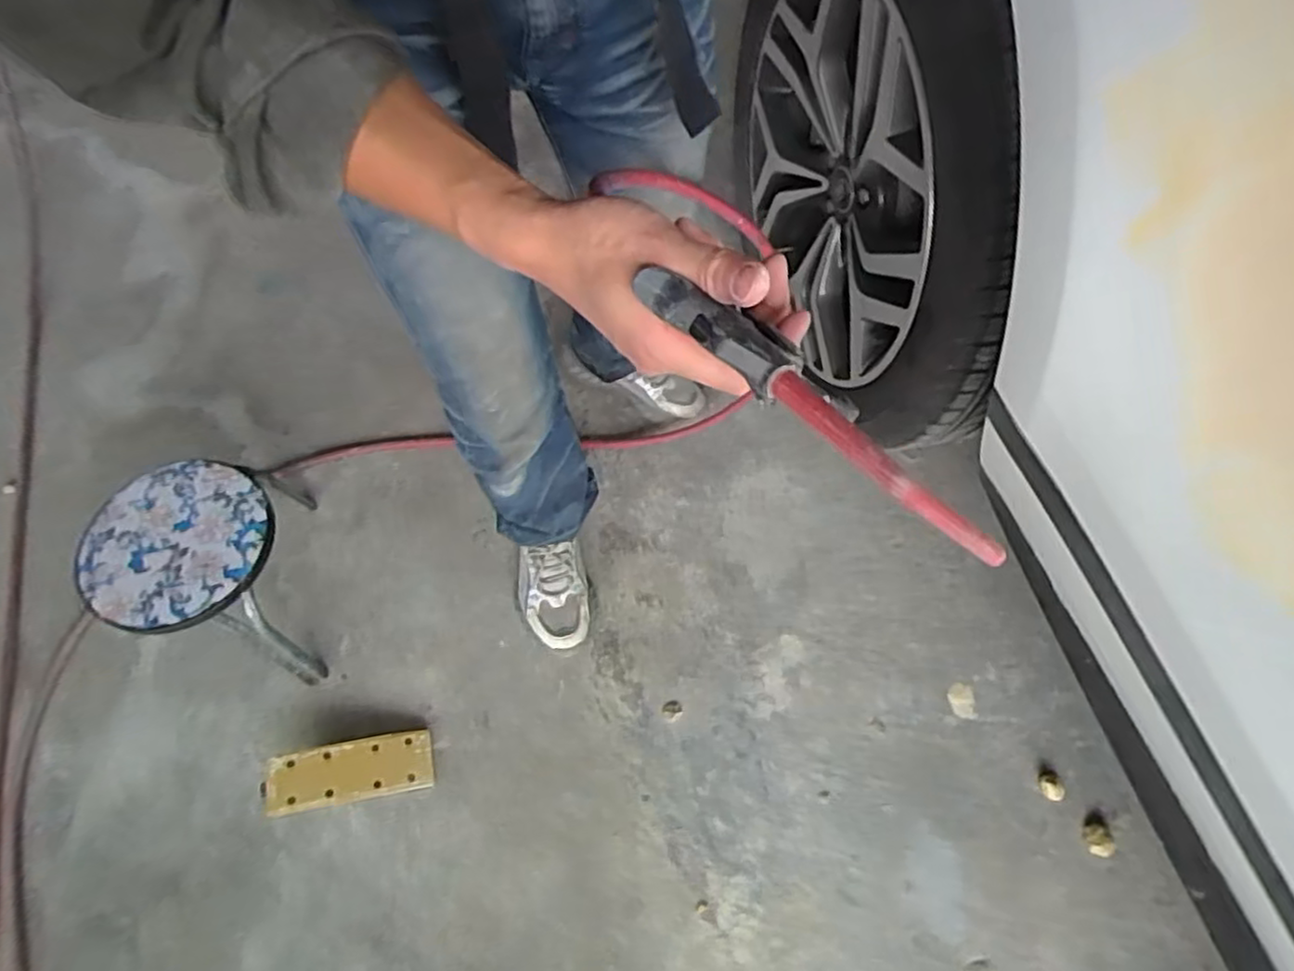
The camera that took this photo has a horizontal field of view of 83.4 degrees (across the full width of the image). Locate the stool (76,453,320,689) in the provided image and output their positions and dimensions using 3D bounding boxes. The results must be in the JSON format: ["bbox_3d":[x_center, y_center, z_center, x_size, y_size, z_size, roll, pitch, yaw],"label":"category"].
[{"bbox_3d":[-0.562,0.105,0.959,0.230,0.218,0.230,0,62,-1],"label":"stool"}]

